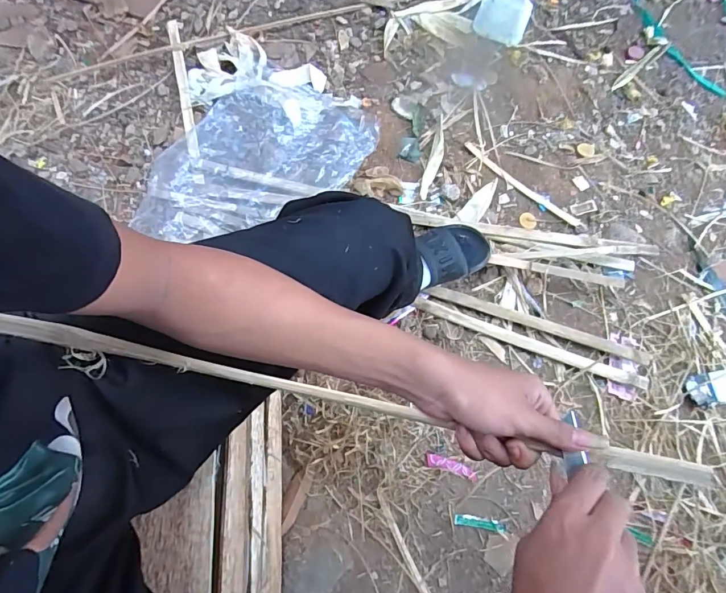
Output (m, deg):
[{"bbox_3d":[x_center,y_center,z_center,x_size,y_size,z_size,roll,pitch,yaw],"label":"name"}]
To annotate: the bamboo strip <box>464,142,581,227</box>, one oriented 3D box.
[{"bbox_3d":[0.347,-0.249,0.950,0.302,0.009,0.026,40,79,10],"label":"bamboo strip"}]

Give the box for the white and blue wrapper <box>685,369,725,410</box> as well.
[{"bbox_3d":[0.675,0.174,0.810,0.134,0.025,0.063,-11,75,-2],"label":"white and blue wrapper"}]

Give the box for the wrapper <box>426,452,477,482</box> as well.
[{"bbox_3d":[0.162,0.313,0.788,0.096,0.007,0.024,17,76,5],"label":"wrapper"}]

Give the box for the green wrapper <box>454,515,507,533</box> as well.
[{"bbox_3d":[0.209,0.405,0.765,0.090,0.004,0.019,8,75,3],"label":"green wrapper"}]

